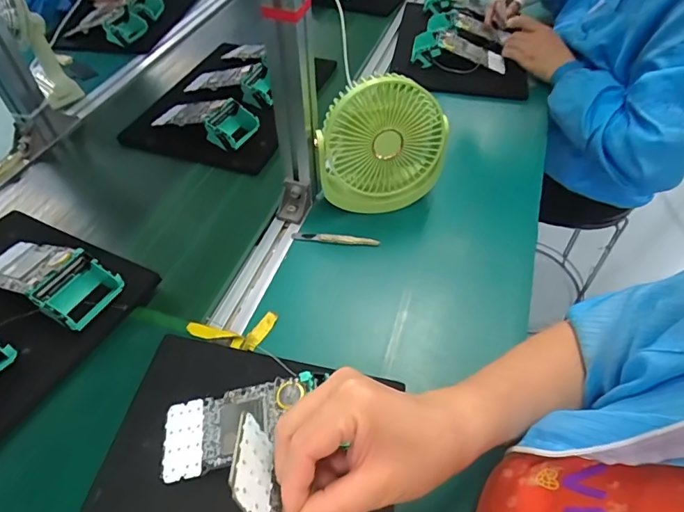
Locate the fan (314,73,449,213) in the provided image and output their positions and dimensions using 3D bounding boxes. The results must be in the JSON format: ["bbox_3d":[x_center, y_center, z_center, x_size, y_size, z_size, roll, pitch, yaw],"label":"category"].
[{"bbox_3d":[0.050,-0.137,0.582,0.158,0.160,0.061,-15,51,-12],"label":"fan"}]

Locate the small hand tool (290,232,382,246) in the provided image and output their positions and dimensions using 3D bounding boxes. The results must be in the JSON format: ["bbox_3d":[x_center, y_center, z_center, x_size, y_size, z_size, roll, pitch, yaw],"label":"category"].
[{"bbox_3d":[-0.009,-0.022,0.594,0.112,0.015,0.012,7,50,6],"label":"small hand tool"}]

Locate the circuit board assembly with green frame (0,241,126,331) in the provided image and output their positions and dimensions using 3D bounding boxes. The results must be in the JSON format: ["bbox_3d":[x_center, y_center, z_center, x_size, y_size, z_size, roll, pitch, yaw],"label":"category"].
[{"bbox_3d":[-0.327,0.020,0.505,0.167,0.054,0.069,21,53,17],"label":"circuit board assembly with green frame"}]

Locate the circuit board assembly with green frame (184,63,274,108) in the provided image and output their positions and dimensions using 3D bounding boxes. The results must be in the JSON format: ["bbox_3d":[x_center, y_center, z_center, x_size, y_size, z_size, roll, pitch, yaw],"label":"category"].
[{"bbox_3d":[-0.188,-0.299,0.783,0.186,0.058,0.054,21,53,18],"label":"circuit board assembly with green frame"}]

